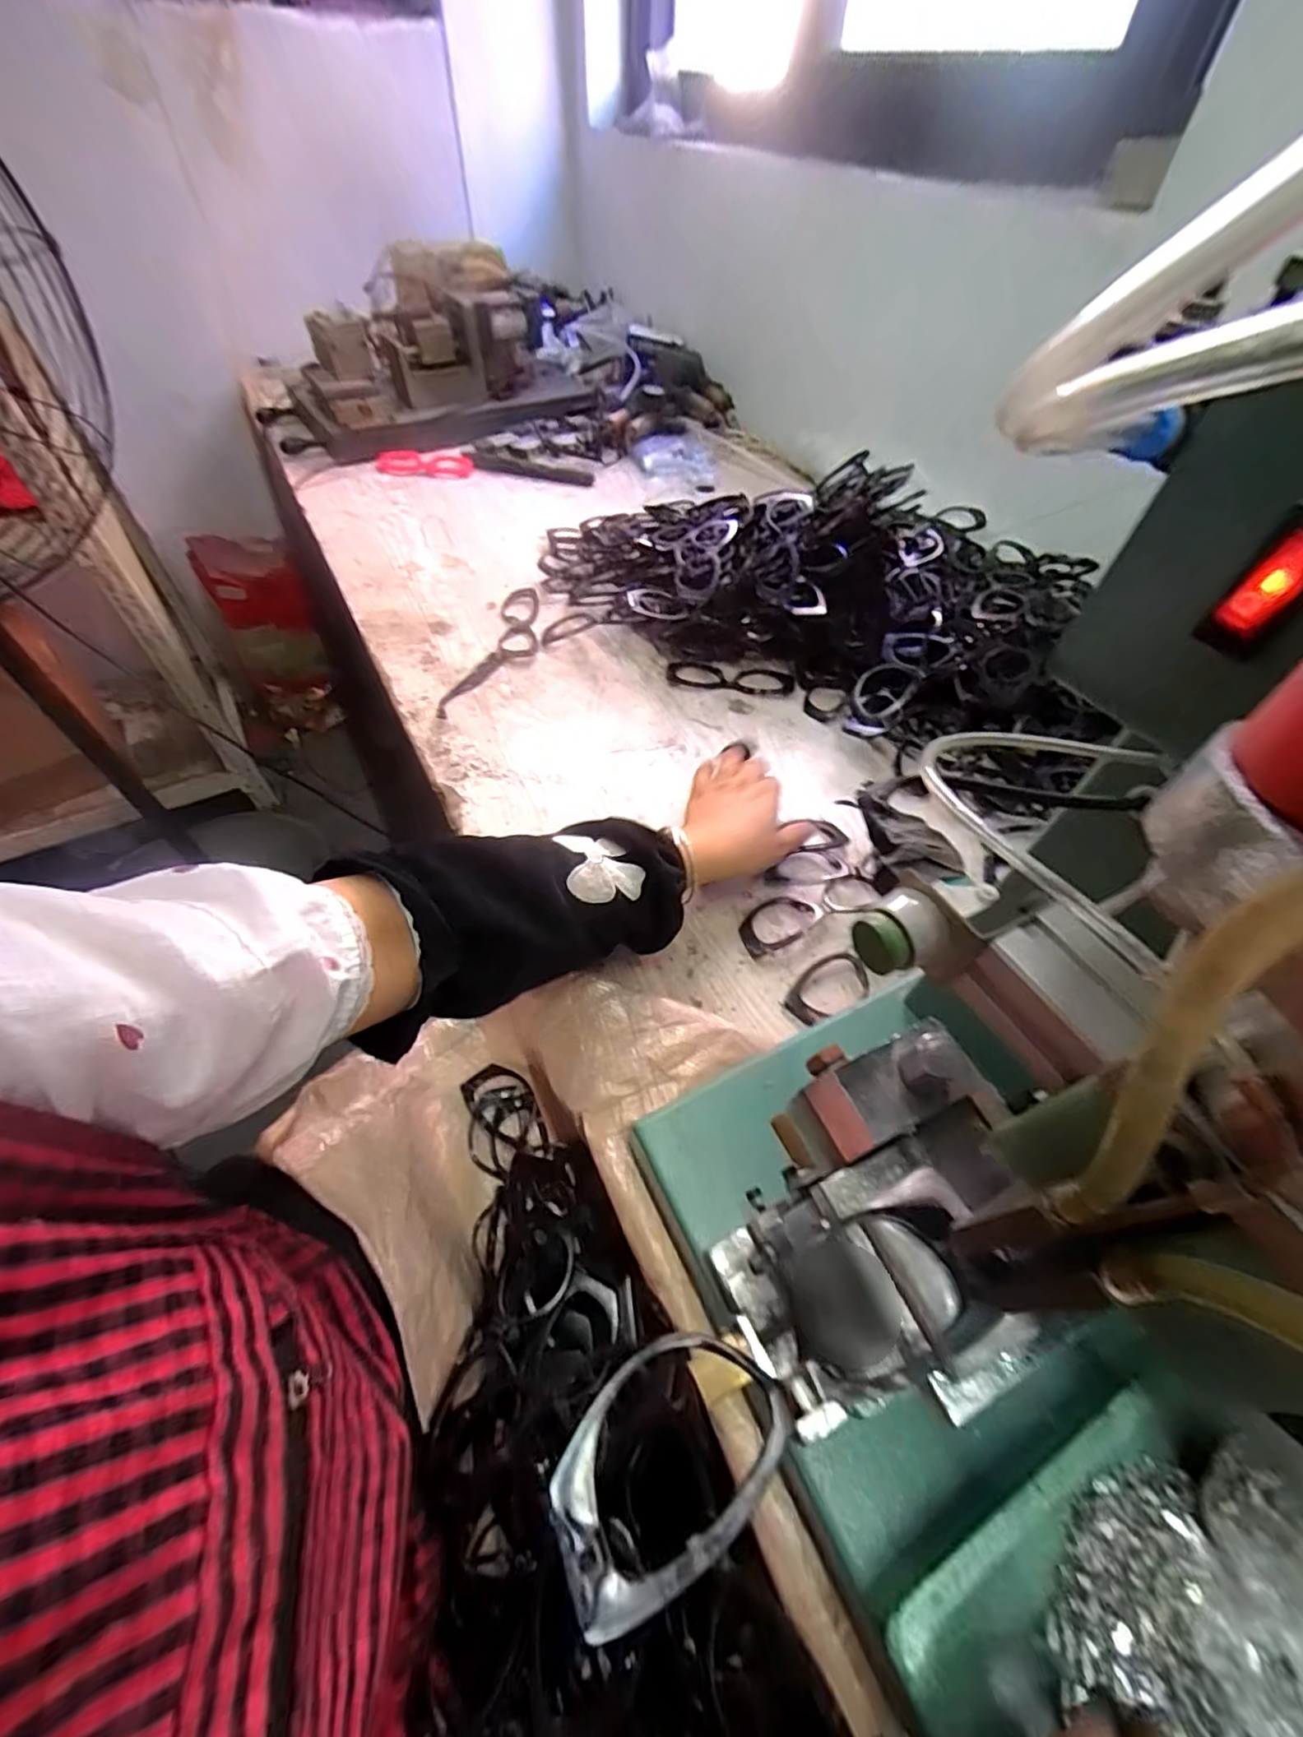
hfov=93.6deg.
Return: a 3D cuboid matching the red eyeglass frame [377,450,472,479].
[{"bbox_3d":[-0.365,-0.653,0.989,0.145,0.026,0.047,-8,55,-11],"label":"red eyeglass frame"}]

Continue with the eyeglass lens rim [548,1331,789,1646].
[{"bbox_3d":[0.006,0.158,0.166,0.066,0.011,0.046,-18,58,-17],"label":"eyeglass lens rim"}]

